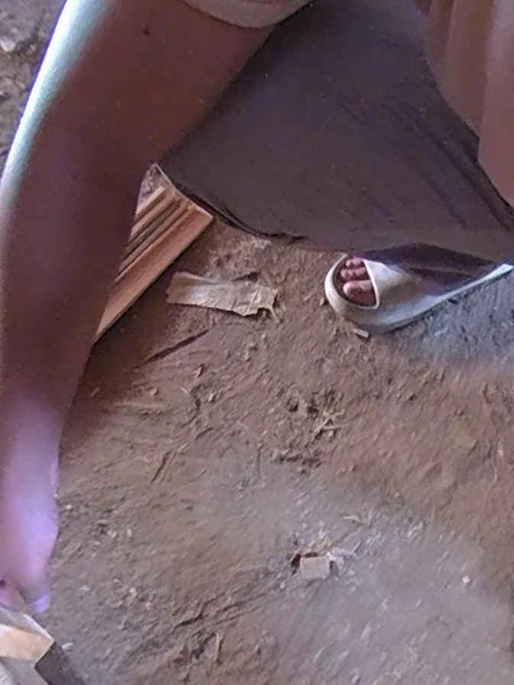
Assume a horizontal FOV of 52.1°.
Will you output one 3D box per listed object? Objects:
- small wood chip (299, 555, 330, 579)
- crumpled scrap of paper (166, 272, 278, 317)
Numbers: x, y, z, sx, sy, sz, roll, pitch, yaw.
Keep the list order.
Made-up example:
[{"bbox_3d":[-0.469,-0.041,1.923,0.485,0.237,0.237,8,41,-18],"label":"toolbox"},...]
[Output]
[{"bbox_3d":[0.058,0.223,0.521,0.029,0.004,0.020,-3,56,1],"label":"small wood chip"},{"bbox_3d":[-0.050,-0.068,0.725,0.145,0.009,0.052,9,57,9],"label":"crumpled scrap of paper"}]

